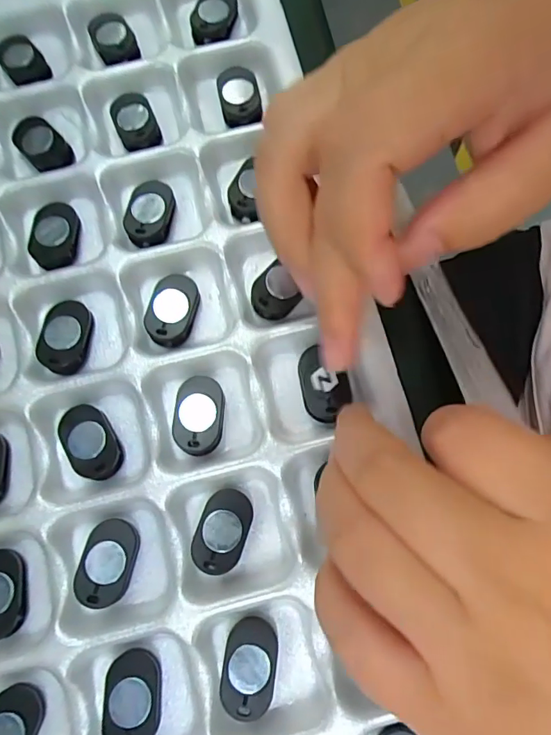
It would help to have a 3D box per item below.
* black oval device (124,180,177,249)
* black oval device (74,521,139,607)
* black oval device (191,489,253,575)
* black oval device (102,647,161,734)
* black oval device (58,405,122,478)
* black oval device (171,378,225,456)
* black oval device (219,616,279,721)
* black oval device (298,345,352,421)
[{"bbox_3d":[-0.052,-0.063,0.199,0.018,0.007,0.029,9,77,3],"label":"black oval device"},{"bbox_3d":[-0.059,0.067,0.166,0.018,0.004,0.027,14,77,4],"label":"black oval device"},{"bbox_3d":[-0.019,0.057,0.169,0.017,0.004,0.028,18,78,5],"label":"black oval device"},{"bbox_3d":[-0.047,0.109,0.159,0.017,0.006,0.028,-3,77,0],"label":"black oval device"},{"bbox_3d":[-0.068,0.027,0.179,0.017,0.005,0.029,-30,78,-6],"label":"black oval device"},{"bbox_3d":[-0.028,0.017,0.177,0.018,0.004,0.029,4,77,2],"label":"black oval device"},{"bbox_3d":[-0.009,0.099,0.161,0.018,0.006,0.028,8,77,3],"label":"black oval device"},{"bbox_3d":[0.018,0.005,0.181,0.017,0.006,0.029,-8,77,-1],"label":"black oval device"}]

